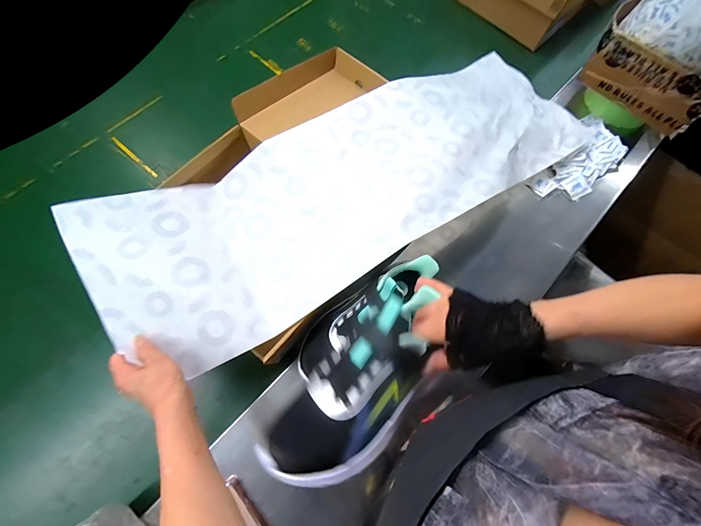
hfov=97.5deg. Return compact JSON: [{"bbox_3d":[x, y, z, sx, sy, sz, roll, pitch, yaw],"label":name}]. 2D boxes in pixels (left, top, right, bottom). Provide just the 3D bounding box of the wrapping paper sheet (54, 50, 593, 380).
[{"bbox_3d":[0.031,-0.148,0.513,0.840,0.060,0.285,-30,75,-14],"label":"wrapping paper sheet"}]

